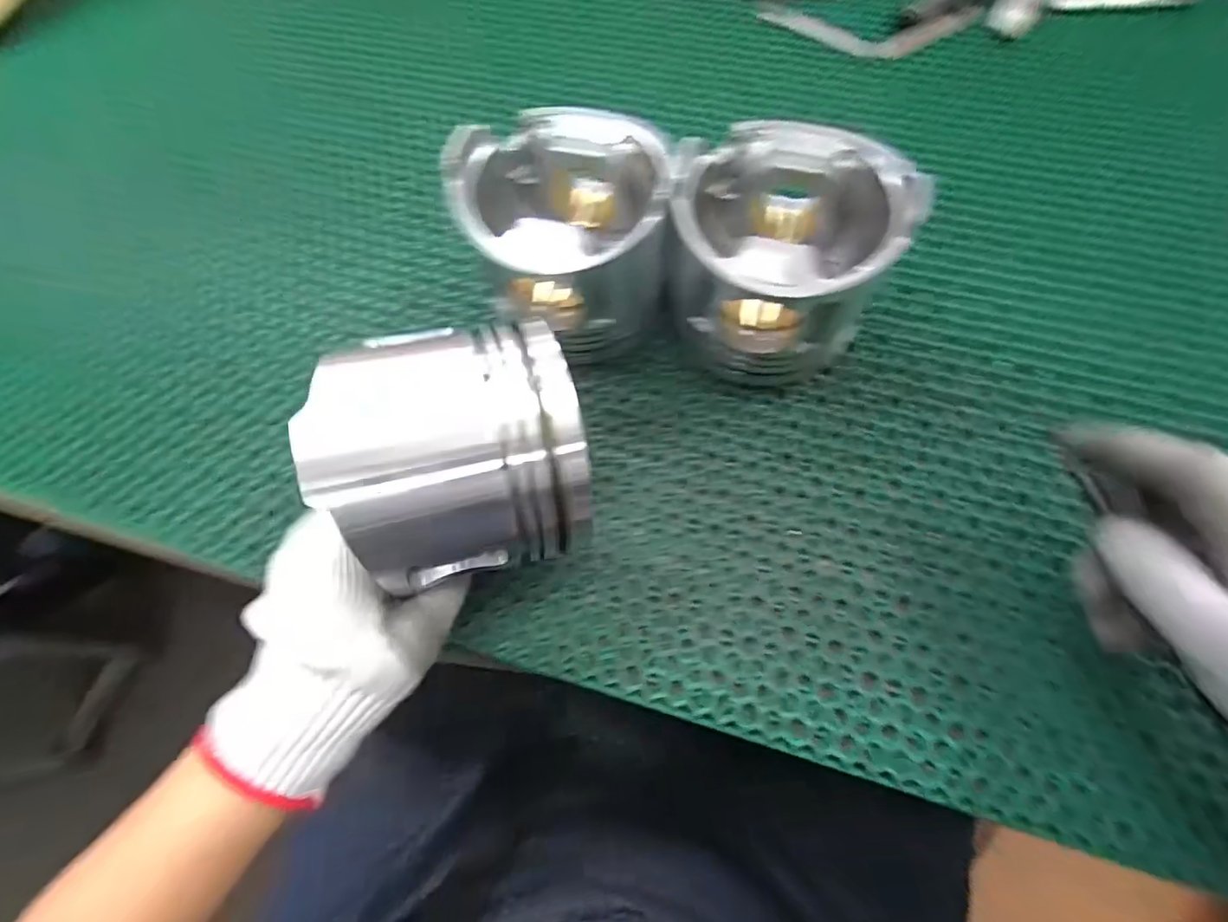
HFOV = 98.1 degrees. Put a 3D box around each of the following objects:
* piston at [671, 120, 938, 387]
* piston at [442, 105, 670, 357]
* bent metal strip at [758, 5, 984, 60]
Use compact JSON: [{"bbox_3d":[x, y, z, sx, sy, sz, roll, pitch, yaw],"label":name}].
[{"bbox_3d":[0.084,-0.107,0.294,0.105,0.097,0.098,-1,68,3],"label":"piston"},{"bbox_3d":[-0.029,-0.126,0.305,0.100,0.100,0.105,-1,68,3],"label":"piston"},{"bbox_3d":[0.202,-0.344,0.428,0.167,0.004,0.047,8,85,9],"label":"bent metal strip"}]

